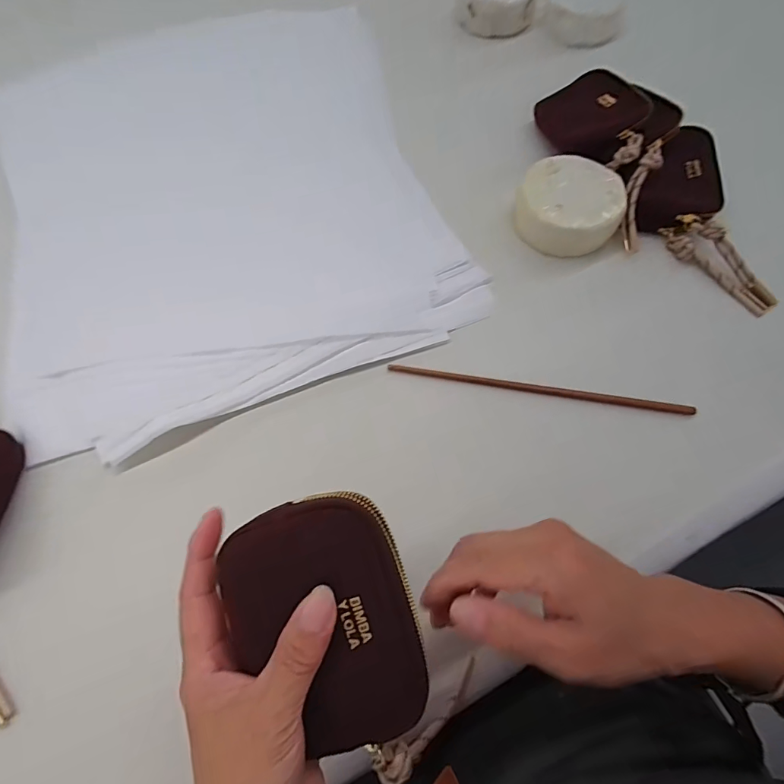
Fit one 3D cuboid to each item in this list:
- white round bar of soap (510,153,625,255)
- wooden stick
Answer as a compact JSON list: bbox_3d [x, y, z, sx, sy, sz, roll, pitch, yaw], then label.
[{"bbox_3d":[0.167,-0.177,0.423,0.093,0.034,0.094,18,68,9],"label":"white round bar of soap"},{"bbox_3d":[0.119,-0.003,0.367,0.240,0.013,0.007,9,67,5],"label":"wooden stick"}]

